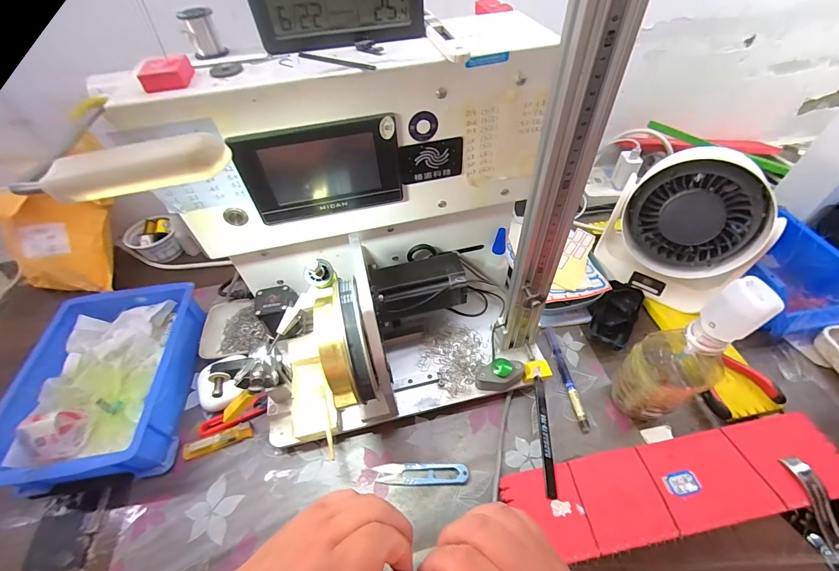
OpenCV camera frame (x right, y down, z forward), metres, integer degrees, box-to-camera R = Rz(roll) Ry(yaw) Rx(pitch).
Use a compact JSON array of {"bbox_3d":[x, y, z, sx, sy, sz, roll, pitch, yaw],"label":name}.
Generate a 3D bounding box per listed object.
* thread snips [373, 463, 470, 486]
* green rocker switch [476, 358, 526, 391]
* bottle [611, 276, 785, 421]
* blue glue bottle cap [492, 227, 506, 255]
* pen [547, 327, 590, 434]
[{"bbox_3d":[0.002,0.212,0.405,0.104,0.012,0.023,0,50,3],"label":"thread snips"},{"bbox_3d":[0.099,0.108,0.434,0.059,0.036,0.026,-16,51,-9],"label":"green rocker switch"},{"bbox_3d":[0.259,0.069,0.354,0.059,0.216,0.065,-17,51,-11],"label":"bottle"},{"bbox_3d":[0.107,-0.058,0.477,0.016,0.038,0.012,9,51,11],"label":"blue glue bottle cap"},{"bbox_3d":[0.190,0.116,0.465,0.012,0.010,0.141,-4,50,0],"label":"pen"}]

